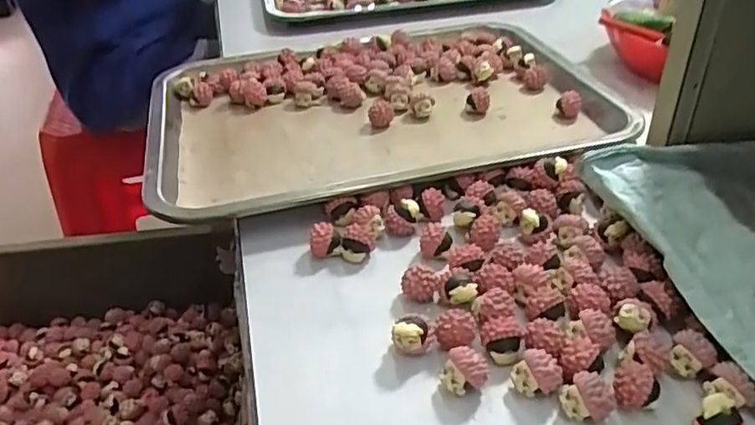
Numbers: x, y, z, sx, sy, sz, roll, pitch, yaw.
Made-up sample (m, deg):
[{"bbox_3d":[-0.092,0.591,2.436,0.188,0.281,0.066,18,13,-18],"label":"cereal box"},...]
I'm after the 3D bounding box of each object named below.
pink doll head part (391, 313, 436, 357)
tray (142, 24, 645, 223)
[{"bbox_3d":[0.018,0.059,0.301,0.021,0.017,0.014,-9,37,-2],"label":"pink doll head part"},{"bbox_3d":[-0.003,-0.092,0.512,0.345,0.040,0.275,-12,37,-6],"label":"tray"}]

